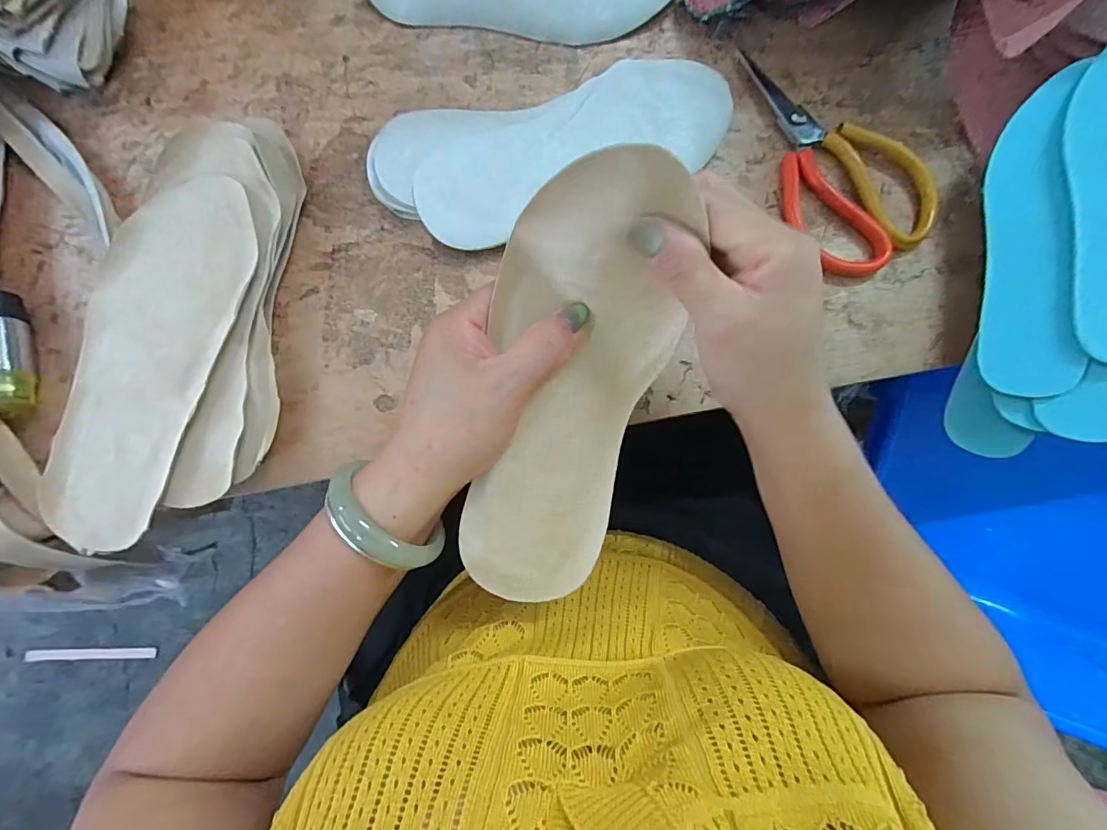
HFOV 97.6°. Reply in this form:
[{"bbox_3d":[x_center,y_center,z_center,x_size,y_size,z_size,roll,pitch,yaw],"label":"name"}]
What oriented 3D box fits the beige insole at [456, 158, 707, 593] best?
[{"bbox_3d":[0.007,-0.007,0.242,0.087,0.046,0.216,12,105,2],"label":"beige insole"}]

